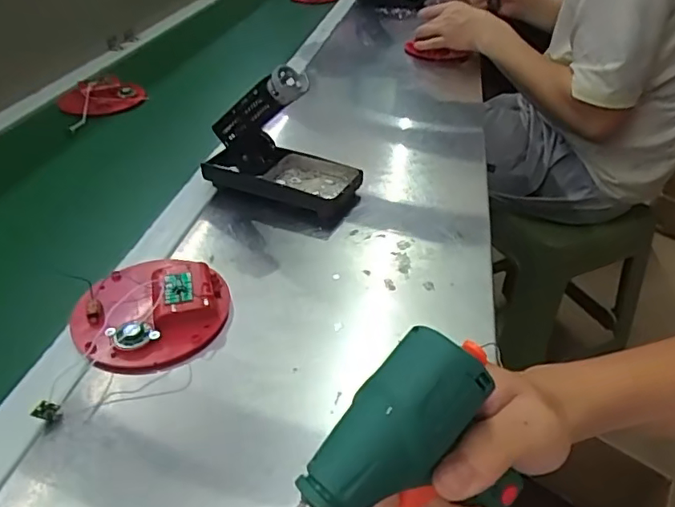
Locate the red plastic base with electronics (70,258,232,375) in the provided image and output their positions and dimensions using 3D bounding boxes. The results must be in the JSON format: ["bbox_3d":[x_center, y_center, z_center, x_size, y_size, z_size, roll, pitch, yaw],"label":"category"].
[{"bbox_3d":[-0.151,0.041,0.432,0.119,0.030,0.114,0,38,0],"label":"red plastic base with electronics"}]

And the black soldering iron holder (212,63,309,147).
[{"bbox_3d":[-0.083,-0.152,0.559,0.128,0.034,0.030,-27,24,33],"label":"black soldering iron holder"}]

